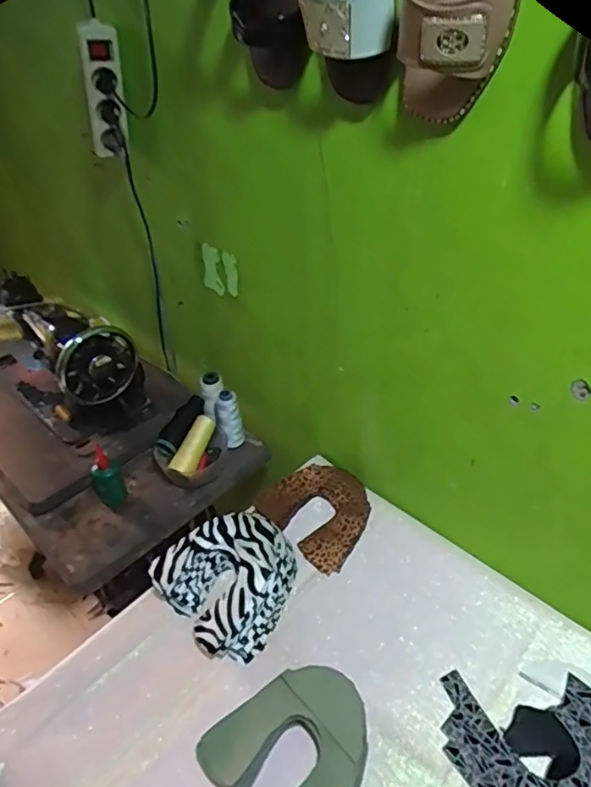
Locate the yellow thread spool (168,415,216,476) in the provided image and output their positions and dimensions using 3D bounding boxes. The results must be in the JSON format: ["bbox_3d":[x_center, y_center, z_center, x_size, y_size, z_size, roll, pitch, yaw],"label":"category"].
[{"bbox_3d":[-0.174,0.090,0.920,0.039,0.035,0.118,12,54,18],"label":"yellow thread spool"}]

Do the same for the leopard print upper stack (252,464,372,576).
[{"bbox_3d":[0.043,0.179,0.849,0.153,0.039,0.168,-31,47,-31],"label":"leopard print upper stack"}]

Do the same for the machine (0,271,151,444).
[{"bbox_3d":[-0.442,-0.078,1.024,0.322,0.210,0.172,30,49,34],"label":"machine"}]

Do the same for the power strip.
[{"bbox_3d":[-0.283,-0.445,0.803,0.055,0.221,0.043,-24,67,-24],"label":"power strip"}]

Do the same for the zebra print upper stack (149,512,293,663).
[{"bbox_3d":[-0.083,0.249,0.743,0.180,0.075,0.176,-33,48,-32],"label":"zebra print upper stack"}]

